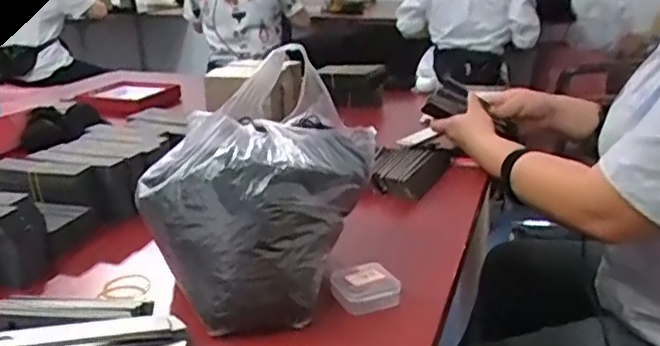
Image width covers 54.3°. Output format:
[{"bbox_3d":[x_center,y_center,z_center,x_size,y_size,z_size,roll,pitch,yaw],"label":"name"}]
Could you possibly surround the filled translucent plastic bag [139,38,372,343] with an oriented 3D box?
[{"bbox_3d":[-0.058,0.011,0.656,0.164,0.165,0.294,7,21,23],"label":"filled translucent plastic bag"}]

